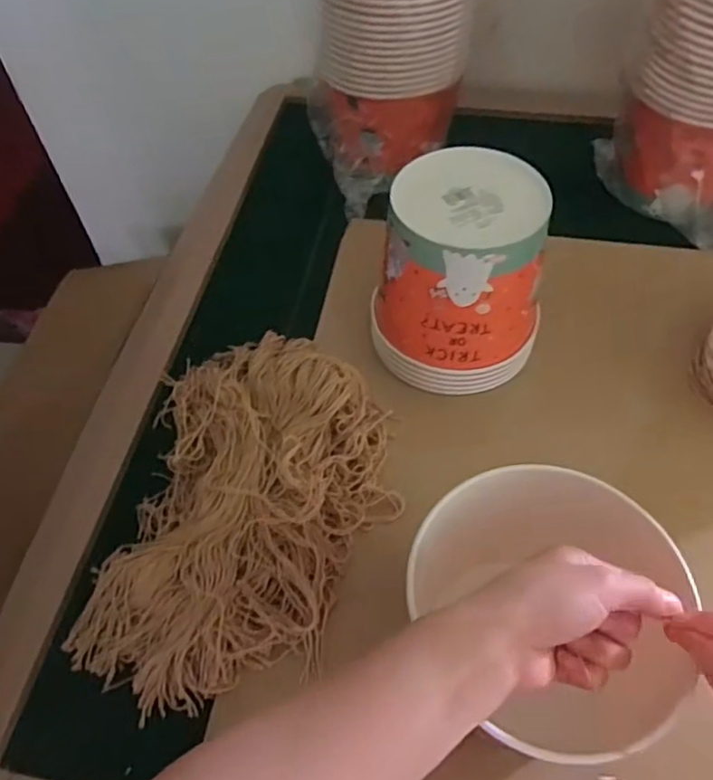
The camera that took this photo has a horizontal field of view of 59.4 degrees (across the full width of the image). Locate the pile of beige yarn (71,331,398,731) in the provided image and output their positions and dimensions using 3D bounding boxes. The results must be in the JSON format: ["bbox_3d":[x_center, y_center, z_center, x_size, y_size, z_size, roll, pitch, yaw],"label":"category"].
[{"bbox_3d":[-0.084,0.083,0.508,0.225,0.069,0.317,8,56,7],"label":"pile of beige yarn"}]

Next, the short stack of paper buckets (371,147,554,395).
[{"bbox_3d":[0.099,-0.103,0.565,0.142,0.162,0.140,11,56,9],"label":"short stack of paper buckets"}]

